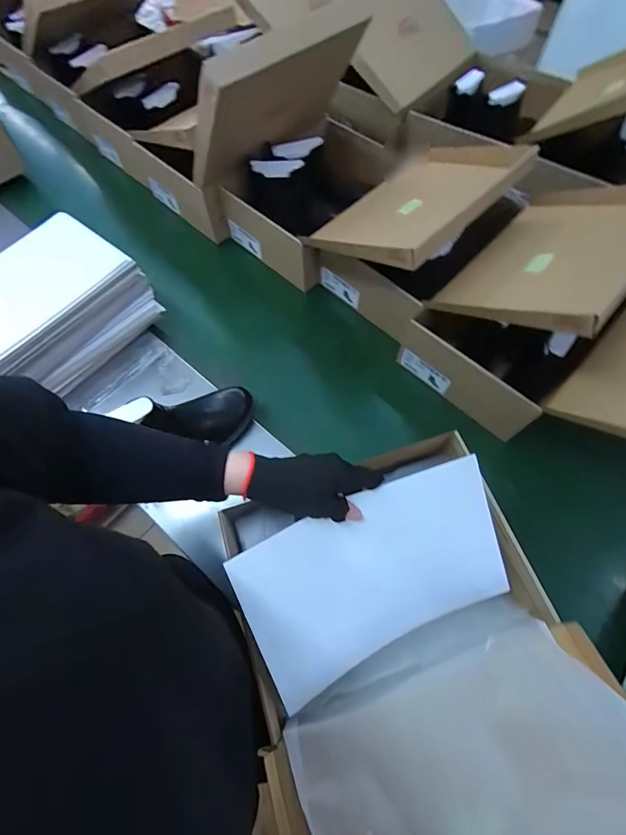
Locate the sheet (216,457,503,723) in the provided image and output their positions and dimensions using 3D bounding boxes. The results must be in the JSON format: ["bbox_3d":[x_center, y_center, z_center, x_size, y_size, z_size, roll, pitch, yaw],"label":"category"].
[{"bbox_3d":[0.076,0.178,0.432,0.293,0.026,0.187,-23,102,-13],"label":"sheet"}]

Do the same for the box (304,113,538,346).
[{"bbox_3d":[0.194,-0.365,0.744,0.264,0.235,0.365,39,71,17],"label":"box"}]

